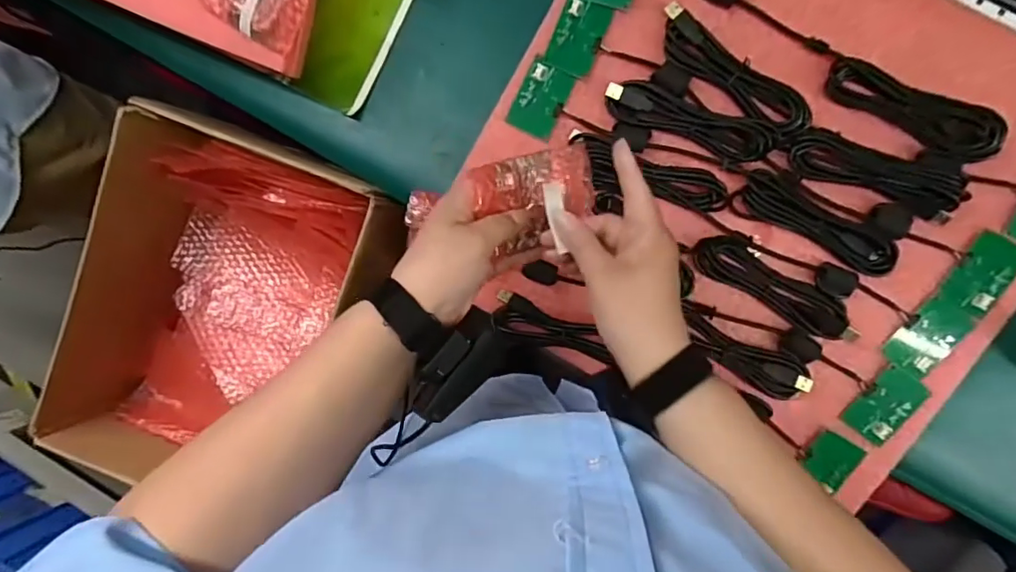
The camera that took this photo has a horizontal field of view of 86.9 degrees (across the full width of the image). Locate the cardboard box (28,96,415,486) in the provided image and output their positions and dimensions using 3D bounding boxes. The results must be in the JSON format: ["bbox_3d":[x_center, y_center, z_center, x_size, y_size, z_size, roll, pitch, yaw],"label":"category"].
[{"bbox_3d":[-0.335,0.038,0.648,0.287,0.163,0.422,22,98,6],"label":"cardboard box"}]

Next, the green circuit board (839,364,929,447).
[{"bbox_3d":[0.350,0.111,0.495,0.041,0.006,0.069,39,100,3],"label":"green circuit board"}]

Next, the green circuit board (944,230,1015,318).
[{"bbox_3d":[0.421,-0.010,0.473,0.042,0.004,0.065,33,104,12],"label":"green circuit board"}]

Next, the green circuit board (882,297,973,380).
[{"bbox_3d":[0.379,0.048,0.480,0.042,0.010,0.069,44,100,2],"label":"green circuit board"}]

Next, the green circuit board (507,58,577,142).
[{"bbox_3d":[0.032,-0.177,0.511,0.043,0.004,0.065,27,99,5],"label":"green circuit board"}]

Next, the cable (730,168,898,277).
[{"bbox_3d":[0.278,-0.057,0.479,0.145,0.016,0.045,26,99,5],"label":"cable"}]

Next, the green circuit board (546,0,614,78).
[{"bbox_3d":[0.066,-0.233,0.500,0.045,0.004,0.064,24,99,5],"label":"green circuit board"}]

